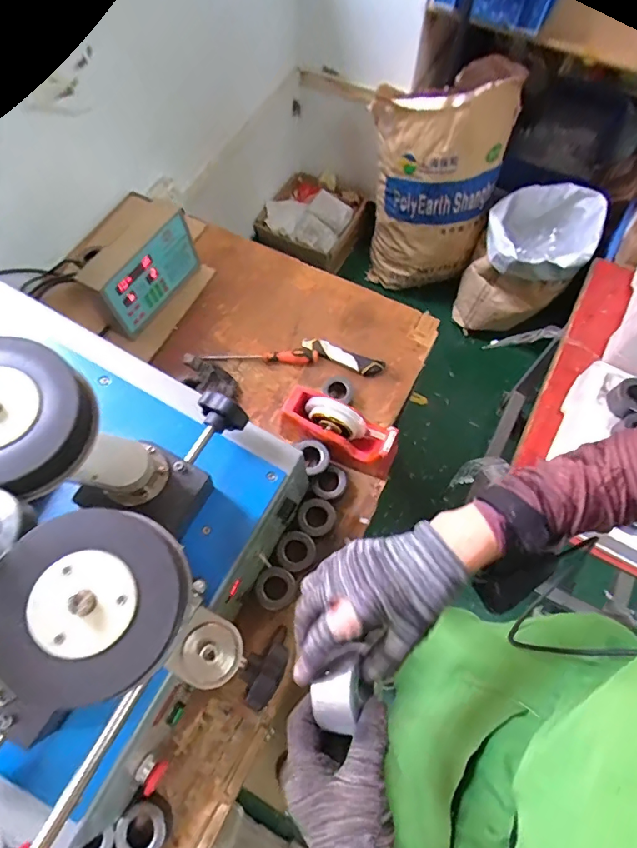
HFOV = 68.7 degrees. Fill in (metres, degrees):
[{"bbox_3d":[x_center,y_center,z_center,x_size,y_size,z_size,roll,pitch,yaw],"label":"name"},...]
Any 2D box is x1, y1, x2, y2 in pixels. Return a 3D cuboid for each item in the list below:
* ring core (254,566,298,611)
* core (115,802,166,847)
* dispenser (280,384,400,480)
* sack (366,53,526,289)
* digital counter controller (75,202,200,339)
[{"bbox_3d":[-0.064,0.247,0.701,0.060,0.017,0.058,0,66,-1],"label":"ring core"},{"bbox_3d":[-0.224,0.521,0.600,0.060,0.040,0.062,40,71,16],"label":"core"},{"bbox_3d":[0.036,0.013,0.784,0.200,0.109,0.079,21,67,8],"label":"dispenser"},{"bbox_3d":[0.359,-0.785,1.528,0.399,0.604,0.344,3,66,0],"label":"sack"},{"bbox_3d":[-0.338,-0.296,0.895,0.087,0.152,0.219,30,69,12],"label":"digital counter controller"}]

